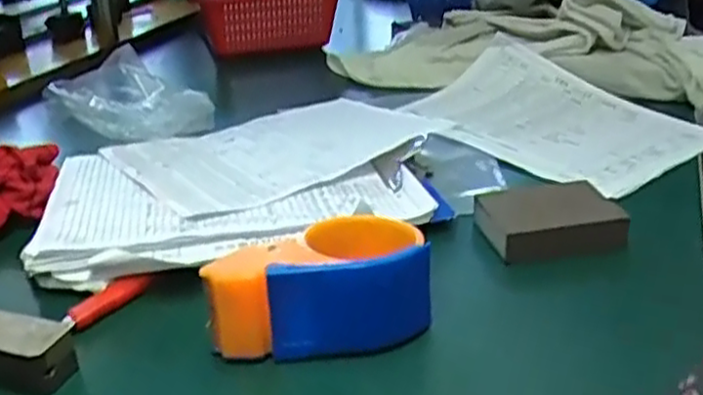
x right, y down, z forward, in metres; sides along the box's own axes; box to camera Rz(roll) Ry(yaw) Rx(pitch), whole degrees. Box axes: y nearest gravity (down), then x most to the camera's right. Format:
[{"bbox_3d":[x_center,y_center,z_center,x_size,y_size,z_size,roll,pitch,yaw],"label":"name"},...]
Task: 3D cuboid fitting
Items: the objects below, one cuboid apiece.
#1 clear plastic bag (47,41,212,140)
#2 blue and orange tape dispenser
[{"bbox_3d":[-0.256,-0.121,0.832,0.118,0.039,0.222,-19,31,-31],"label":"clear plastic bag"},{"bbox_3d":[-0.020,0.054,0.455,0.134,0.065,0.068,-10,27,-16],"label":"blue and orange tape dispenser"}]

